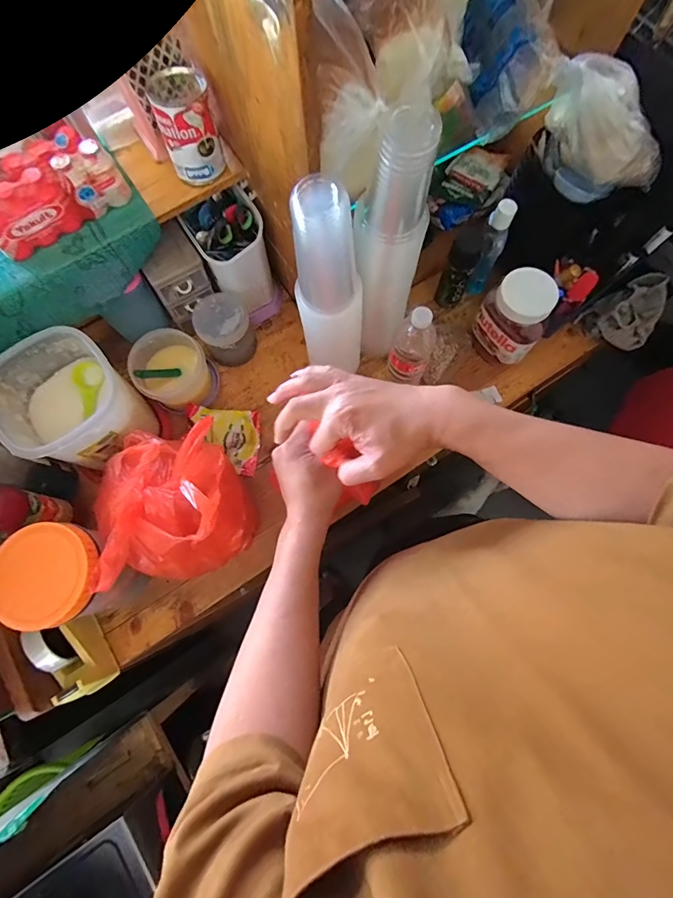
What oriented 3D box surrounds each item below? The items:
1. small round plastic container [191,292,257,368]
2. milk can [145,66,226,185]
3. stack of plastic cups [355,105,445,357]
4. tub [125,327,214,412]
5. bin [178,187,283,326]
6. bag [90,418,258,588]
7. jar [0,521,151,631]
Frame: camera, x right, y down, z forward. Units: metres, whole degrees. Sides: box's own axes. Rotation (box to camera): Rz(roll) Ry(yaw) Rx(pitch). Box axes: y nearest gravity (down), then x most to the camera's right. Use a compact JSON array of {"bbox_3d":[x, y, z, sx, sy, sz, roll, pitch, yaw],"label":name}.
[{"bbox_3d":[-0.191,-0.206,0.707,0.087,0.093,0.090,0,75,1],"label":"small round plastic container"},{"bbox_3d":[-0.197,-0.427,0.549,0.071,0.099,0.080,-19,76,-4],"label":"milk can"},{"bbox_3d":[0.071,-0.250,0.559,0.061,0.376,0.064,39,79,10],"label":"stack of plastic cups"},{"bbox_3d":[-0.279,-0.134,0.694,0.115,0.093,0.101,-29,77,-7],"label":"tub"},{"bbox_3d":[-0.174,-0.329,0.702,0.109,0.187,0.142,-24,76,-6],"label":"bin"},{"bbox_3d":[-0.218,0.070,0.537,0.165,0.223,0.186,-9,75,-2],"label":"bag"},{"bbox_3d":[-0.357,0.170,0.562,0.123,0.168,0.123,0,75,1],"label":"jar"}]

